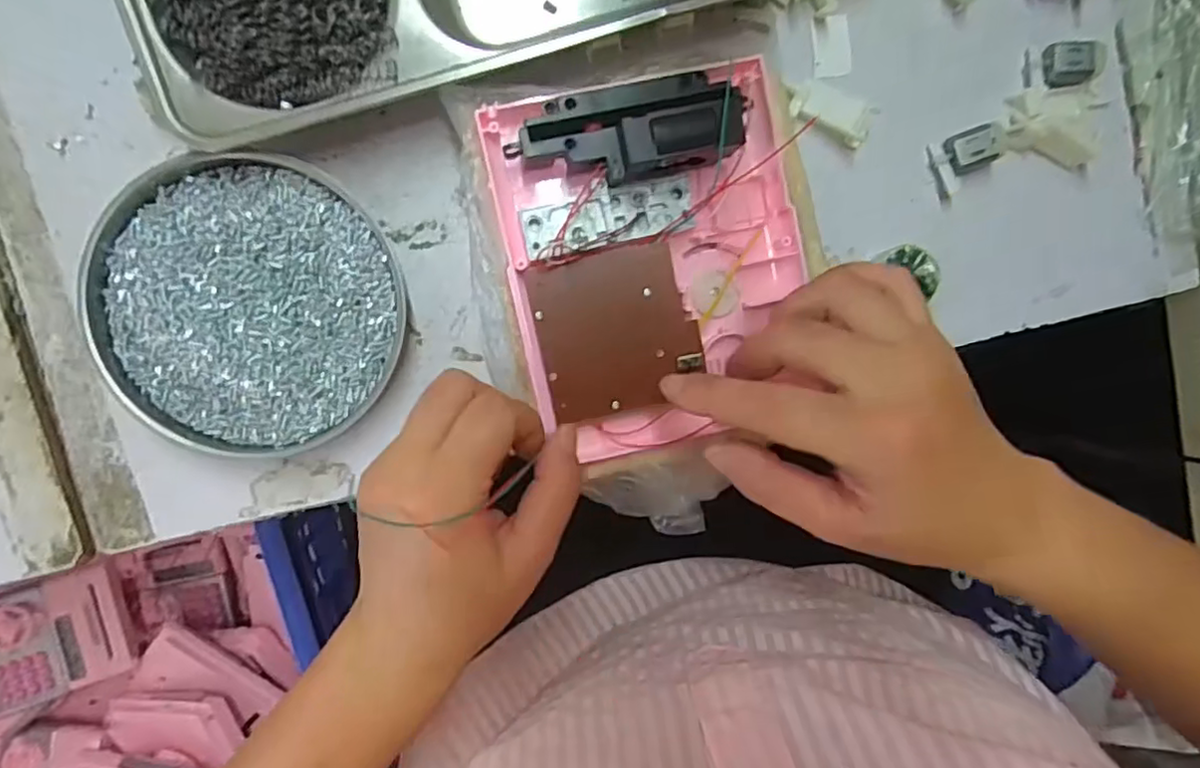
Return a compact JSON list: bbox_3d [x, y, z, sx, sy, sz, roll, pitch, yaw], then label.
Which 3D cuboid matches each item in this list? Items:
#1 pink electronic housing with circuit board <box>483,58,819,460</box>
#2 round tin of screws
[{"bbox_3d":[0.028,-0.053,0.290,0.129,0.039,0.159,-13,98,-4],"label":"pink electronic housing with circuit board"},{"bbox_3d":[-0.161,-0.037,0.303,0.132,0.025,0.135,-1,97,-6],"label":"round tin of screws"}]

